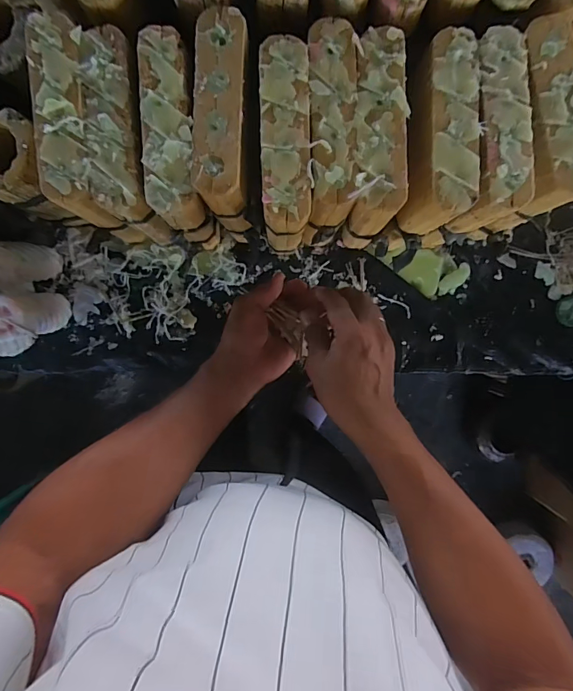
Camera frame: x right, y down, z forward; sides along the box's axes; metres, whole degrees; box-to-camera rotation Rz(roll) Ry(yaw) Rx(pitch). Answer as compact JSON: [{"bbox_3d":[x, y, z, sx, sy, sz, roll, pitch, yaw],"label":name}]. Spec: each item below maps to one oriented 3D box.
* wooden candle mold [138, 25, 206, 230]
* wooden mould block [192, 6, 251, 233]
[{"bbox_3d":[-0.111,-0.204,0.395,0.050,0.058,0.169,-3,93,-2],"label":"wooden candle mold"},{"bbox_3d":[-0.058,-0.217,0.397,0.055,0.061,0.172,0,93,-2],"label":"wooden mould block"}]

